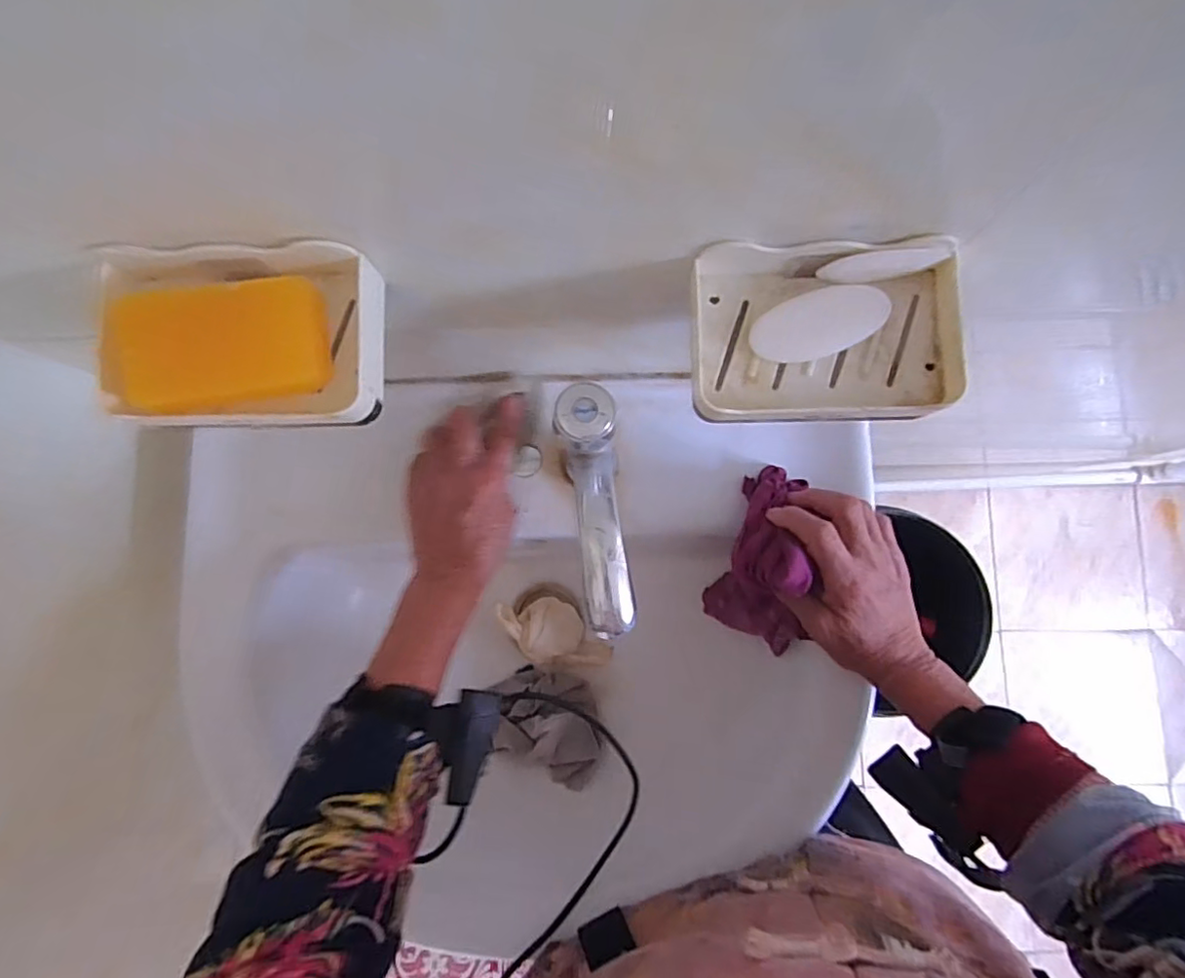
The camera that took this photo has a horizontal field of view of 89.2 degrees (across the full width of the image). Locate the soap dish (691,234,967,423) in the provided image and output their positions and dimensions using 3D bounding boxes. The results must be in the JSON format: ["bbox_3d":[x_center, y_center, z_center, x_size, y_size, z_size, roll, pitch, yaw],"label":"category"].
[{"bbox_3d":[0.119,-0.081,0.307,0.132,0.031,0.091,1,82,0],"label":"soap dish"}]

